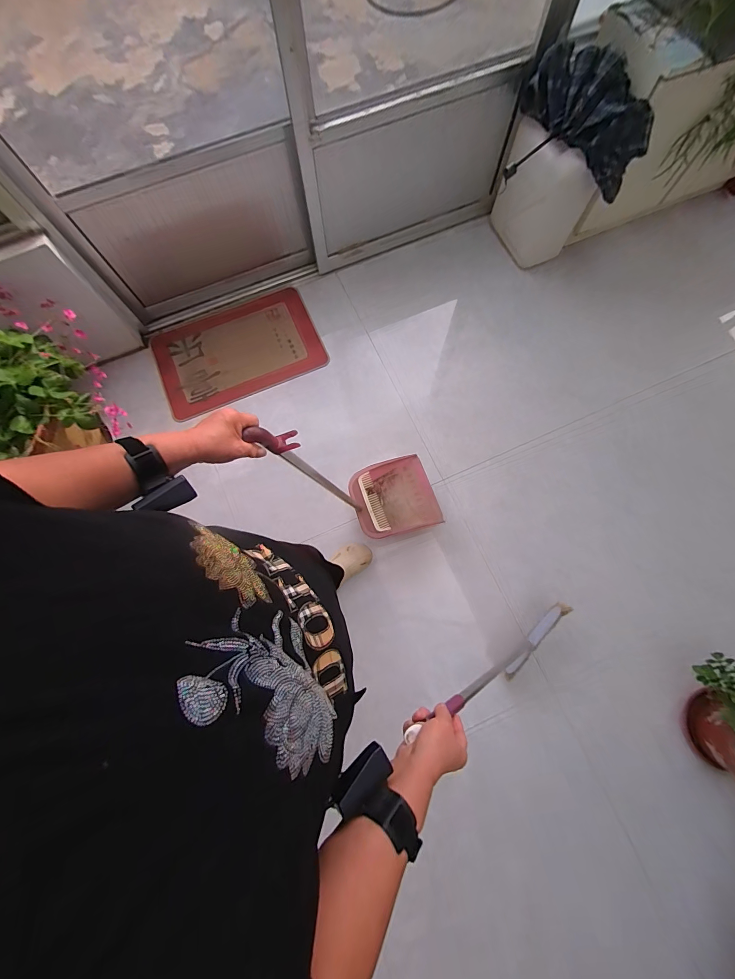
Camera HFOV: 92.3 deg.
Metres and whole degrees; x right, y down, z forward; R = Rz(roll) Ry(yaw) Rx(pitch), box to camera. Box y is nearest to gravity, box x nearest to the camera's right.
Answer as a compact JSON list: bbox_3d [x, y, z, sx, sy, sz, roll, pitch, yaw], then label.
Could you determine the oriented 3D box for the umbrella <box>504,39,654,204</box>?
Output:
[{"bbox_3d":[0.722,-1.212,1.178,0.440,0.220,0.313,16,78,5],"label":"umbrella"}]

